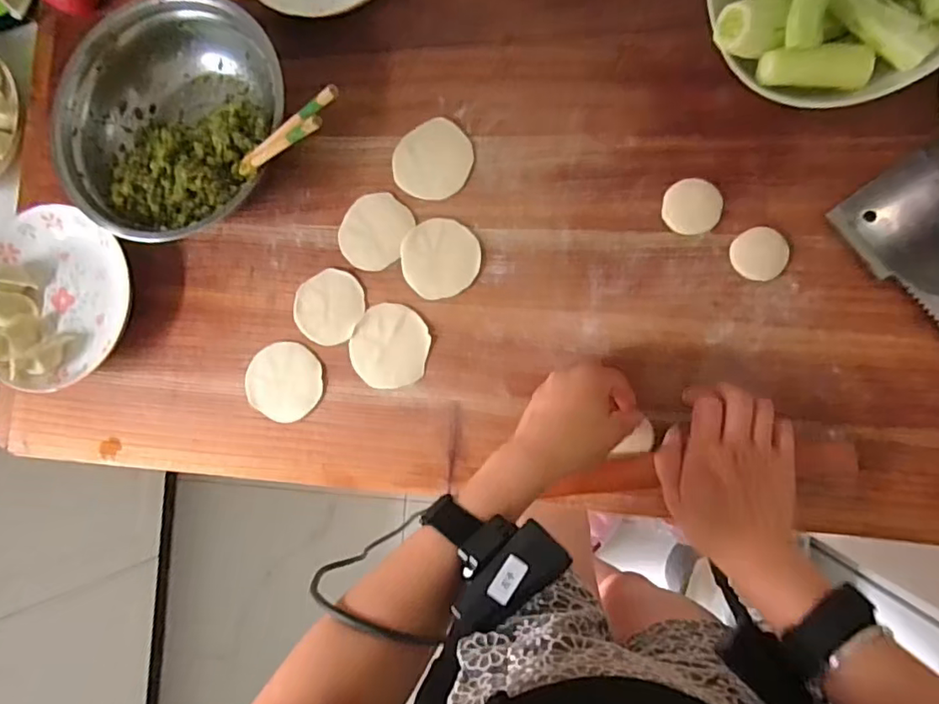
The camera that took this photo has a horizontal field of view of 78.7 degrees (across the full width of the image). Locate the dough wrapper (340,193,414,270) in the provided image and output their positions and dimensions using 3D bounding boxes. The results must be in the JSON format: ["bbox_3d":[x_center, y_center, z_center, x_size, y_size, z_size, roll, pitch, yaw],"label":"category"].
[{"bbox_3d":[-0.087,-0.110,0.524,0.063,0.004,0.068,0,88,10],"label":"dough wrapper"}]

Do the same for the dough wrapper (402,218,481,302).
[{"bbox_3d":[-0.026,-0.084,0.513,0.069,0.004,0.070,0,88,10],"label":"dough wrapper"}]

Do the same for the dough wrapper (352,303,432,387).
[{"bbox_3d":[-0.072,-0.005,0.517,0.070,0.004,0.073,0,88,10],"label":"dough wrapper"}]

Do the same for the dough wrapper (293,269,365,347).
[{"bbox_3d":[-0.131,-0.043,0.529,0.066,0.004,0.066,0,88,10],"label":"dough wrapper"}]

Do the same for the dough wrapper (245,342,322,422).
[{"bbox_3d":[-0.172,0.028,0.533,0.071,0.007,0.072,0,88,10],"label":"dough wrapper"}]

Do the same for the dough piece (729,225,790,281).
[{"bbox_3d":[0.238,-0.081,0.467,0.043,0.006,0.042,0,88,10],"label":"dough piece"}]

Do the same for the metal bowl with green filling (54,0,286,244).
[{"bbox_3d":[-0.270,-0.211,0.528,0.183,0.068,0.213,37,94,9],"label":"metal bowl with green filling"}]

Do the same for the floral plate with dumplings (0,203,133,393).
[{"bbox_3d":[-0.407,-0.054,0.558,0.170,0.051,0.173,0,88,10],"label":"floral plate with dumplings"}]

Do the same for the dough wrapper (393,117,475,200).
[{"bbox_3d":[-0.033,-0.174,0.519,0.071,0.004,0.068,0,88,10],"label":"dough wrapper"}]

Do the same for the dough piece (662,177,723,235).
[{"bbox_3d":[0.186,-0.121,0.479,0.046,0.006,0.045,1,88,10],"label":"dough piece"}]

